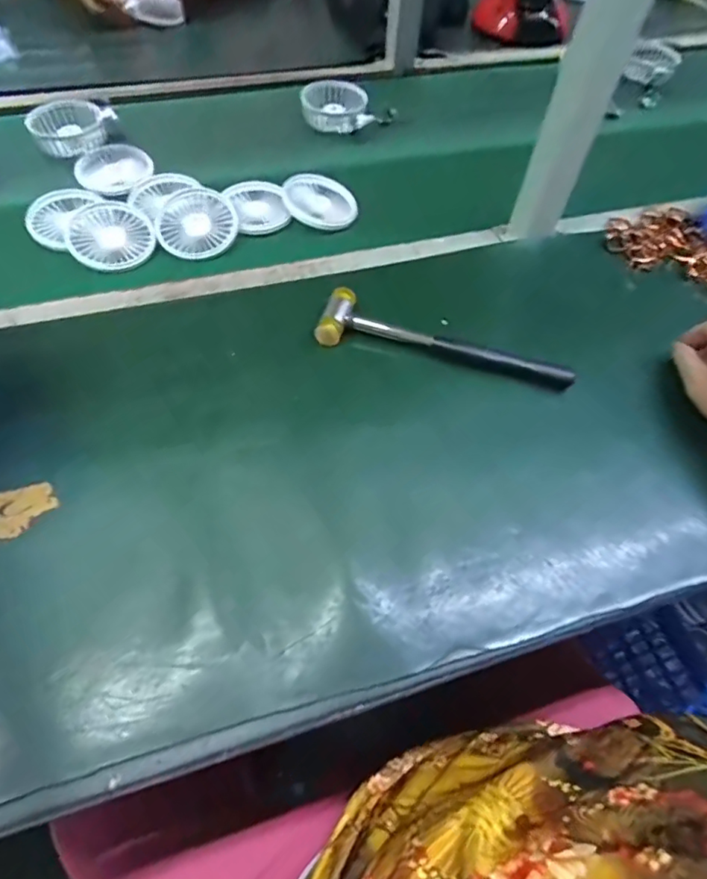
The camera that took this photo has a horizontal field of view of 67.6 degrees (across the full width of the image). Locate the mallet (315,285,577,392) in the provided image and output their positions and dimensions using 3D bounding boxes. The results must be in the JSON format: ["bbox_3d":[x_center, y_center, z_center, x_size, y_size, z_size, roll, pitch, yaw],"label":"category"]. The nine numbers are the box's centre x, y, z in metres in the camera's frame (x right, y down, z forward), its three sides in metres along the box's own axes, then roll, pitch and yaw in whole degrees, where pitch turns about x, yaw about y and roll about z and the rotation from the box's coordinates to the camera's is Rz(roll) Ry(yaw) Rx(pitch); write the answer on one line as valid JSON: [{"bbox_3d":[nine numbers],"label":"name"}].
[{"bbox_3d":[0.087,-0.090,0.510,0.239,0.030,0.055,15,59,4],"label":"mallet"}]

